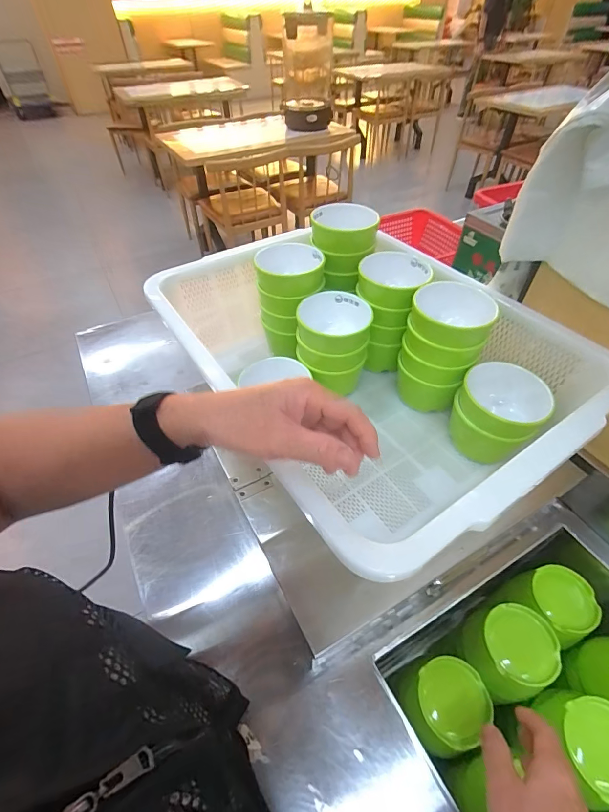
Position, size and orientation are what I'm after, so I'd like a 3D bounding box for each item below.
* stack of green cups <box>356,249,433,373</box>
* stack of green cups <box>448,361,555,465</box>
[{"bbox_3d":[0.134,-0.143,0.612,0.099,0.166,0.096,3,49,5],"label":"stack of green cups"},{"bbox_3d":[0.254,0.012,0.518,0.093,0.103,0.099,29,55,24],"label":"stack of green cups"}]

